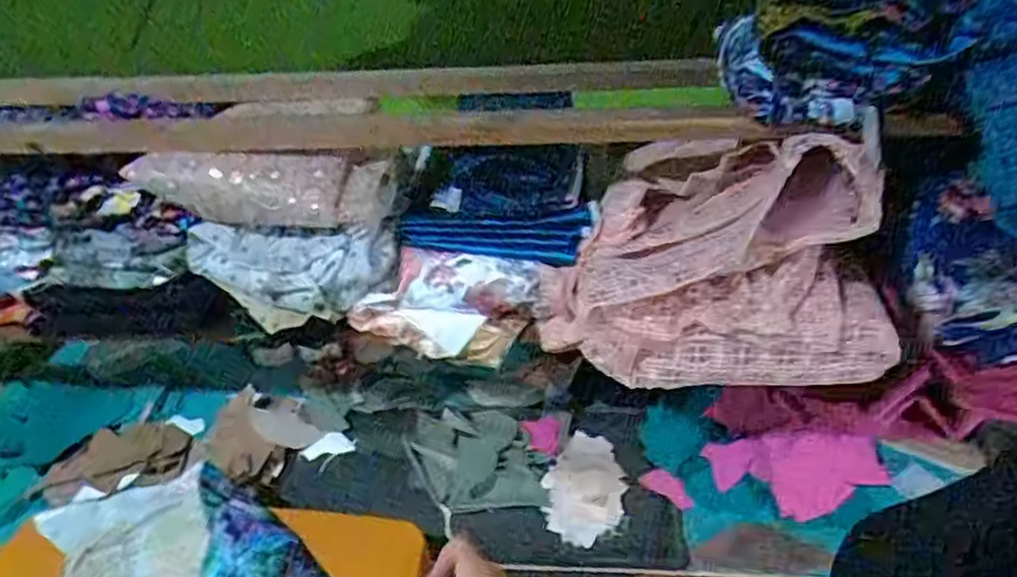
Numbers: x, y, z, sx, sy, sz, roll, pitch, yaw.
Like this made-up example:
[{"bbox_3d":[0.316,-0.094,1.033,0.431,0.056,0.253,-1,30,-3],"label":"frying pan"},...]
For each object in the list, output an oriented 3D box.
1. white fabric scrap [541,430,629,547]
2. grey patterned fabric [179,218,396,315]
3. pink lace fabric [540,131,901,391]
[{"bbox_3d":[0.097,0.244,0.877,0.096,0.009,0.168,5,35,14],"label":"white fabric scrap"},{"bbox_3d":[-0.226,-0.027,0.734,0.211,0.087,0.063,3,35,11],"label":"grey patterned fabric"},{"bbox_3d":[0.196,-0.030,0.680,0.328,0.205,0.135,2,35,10],"label":"pink lace fabric"}]

